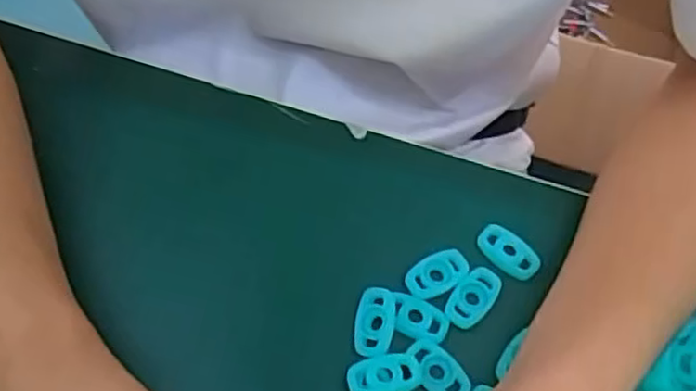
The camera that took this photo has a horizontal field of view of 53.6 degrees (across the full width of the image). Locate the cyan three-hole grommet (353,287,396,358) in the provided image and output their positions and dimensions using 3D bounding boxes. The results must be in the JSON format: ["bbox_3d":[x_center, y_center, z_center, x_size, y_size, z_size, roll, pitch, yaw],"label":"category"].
[{"bbox_3d":[0.012,0.059,0.319,0.017,0.009,0.033,9,60,3],"label":"cyan three-hole grommet"}]

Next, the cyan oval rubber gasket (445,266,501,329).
[{"bbox_3d":[0.060,0.049,0.331,0.018,0.004,0.032,35,64,16],"label":"cyan oval rubber gasket"}]

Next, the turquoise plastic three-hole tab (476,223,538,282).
[{"bbox_3d":[0.080,0.028,0.346,0.032,0.004,0.020,35,64,16],"label":"turquoise plastic three-hole tab"}]

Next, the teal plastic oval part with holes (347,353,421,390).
[{"bbox_3d":[0.016,0.080,0.306,0.033,0.008,0.018,-15,62,-11],"label":"teal plastic oval part with holes"}]

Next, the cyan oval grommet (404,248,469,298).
[{"bbox_3d":[0.043,0.038,0.335,0.033,0.004,0.019,-30,65,-18],"label":"cyan oval grommet"}]

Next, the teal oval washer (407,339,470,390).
[{"bbox_3d":[0.041,0.079,0.313,0.018,0.004,0.032,-34,67,-20],"label":"teal oval washer"}]

